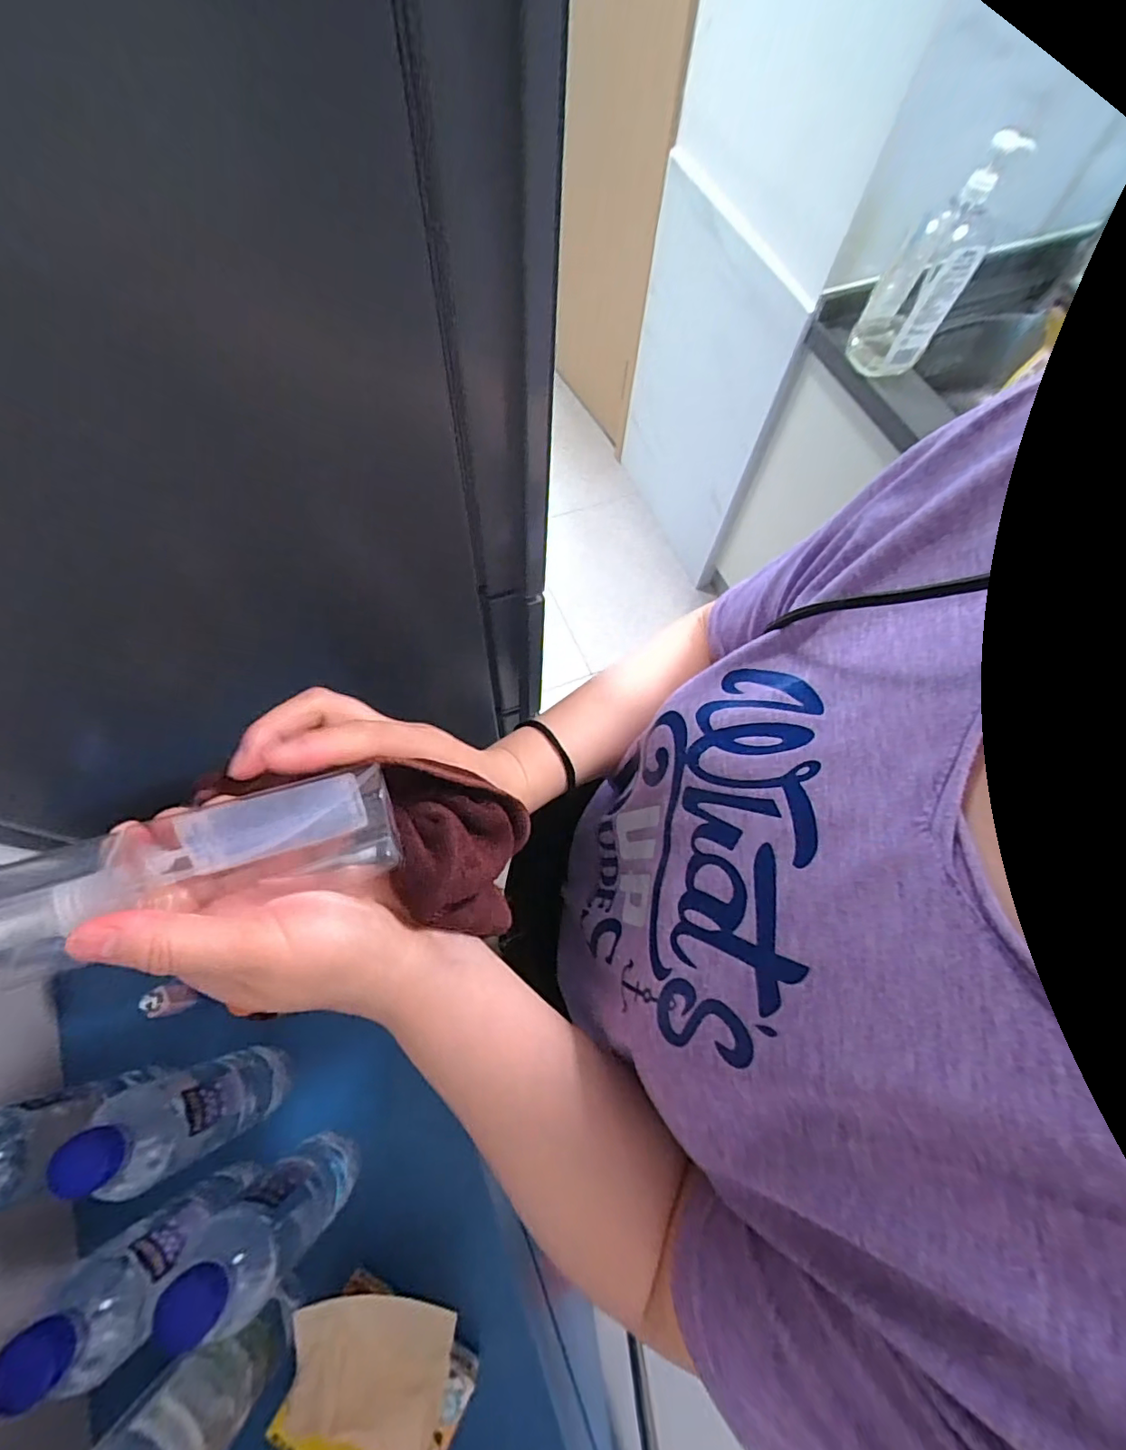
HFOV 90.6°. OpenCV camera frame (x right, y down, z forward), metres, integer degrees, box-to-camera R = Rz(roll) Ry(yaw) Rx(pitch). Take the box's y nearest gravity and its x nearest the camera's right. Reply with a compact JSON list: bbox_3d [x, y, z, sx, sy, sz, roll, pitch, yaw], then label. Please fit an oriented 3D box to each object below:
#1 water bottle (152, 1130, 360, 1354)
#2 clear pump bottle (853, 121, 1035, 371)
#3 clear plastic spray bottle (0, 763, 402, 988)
[{"bbox_3d":[-0.204,0.353,0.398,0.059,0.211,0.059,1,68,-2],"label":"water bottle"},{"bbox_3d":[0.541,-0.675,0.818,0.113,0.274,0.104,26,69,8],"label":"clear pump bottle"},{"bbox_3d":[-0.146,0.062,0.230,0.145,0.051,0.048,-11,68,-24],"label":"clear plastic spray bottle"}]

